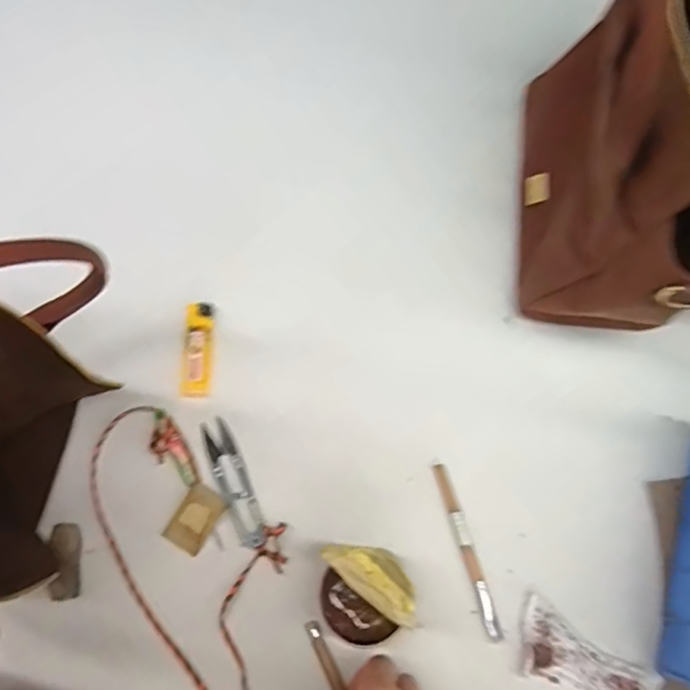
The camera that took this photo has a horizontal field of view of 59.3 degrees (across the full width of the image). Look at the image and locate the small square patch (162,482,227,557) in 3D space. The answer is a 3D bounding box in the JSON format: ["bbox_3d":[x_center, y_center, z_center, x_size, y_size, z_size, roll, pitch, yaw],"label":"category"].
[{"bbox_3d":[-0.110,0.128,0.448,0.030,0.010,0.045,32,73,9],"label":"small square patch"}]

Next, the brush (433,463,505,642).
[{"bbox_3d":[0.090,0.152,0.451,0.010,0.012,0.127,-16,72,-7],"label":"brush"}]

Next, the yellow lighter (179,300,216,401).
[{"bbox_3d":[-0.120,0.003,0.494,0.022,0.010,0.078,0,70,-2],"label":"yellow lighter"}]

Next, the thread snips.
[{"bbox_3d":[-0.085,0.104,0.462,0.023,0.006,0.101,-21,72,-9],"label":"thread snips"}]

